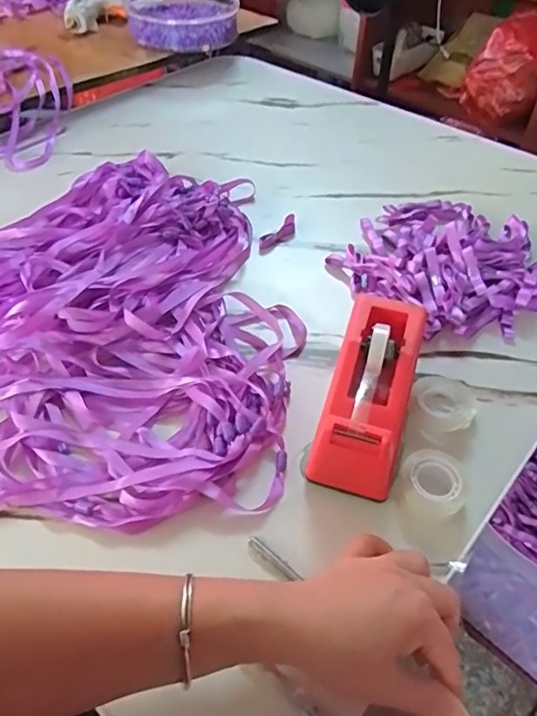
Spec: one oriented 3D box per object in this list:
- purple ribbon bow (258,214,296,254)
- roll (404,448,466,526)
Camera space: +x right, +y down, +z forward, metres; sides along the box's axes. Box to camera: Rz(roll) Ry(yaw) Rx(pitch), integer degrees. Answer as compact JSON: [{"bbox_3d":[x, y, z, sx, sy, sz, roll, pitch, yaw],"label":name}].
[{"bbox_3d":[0.013,-0.140,0.592,0.024,0.011,0.069,33,54,25],"label":"purple ribbon bow"},{"bbox_3d":[0.119,0.092,0.377,0.038,0.021,0.048,4,47,2],"label":"roll"}]

